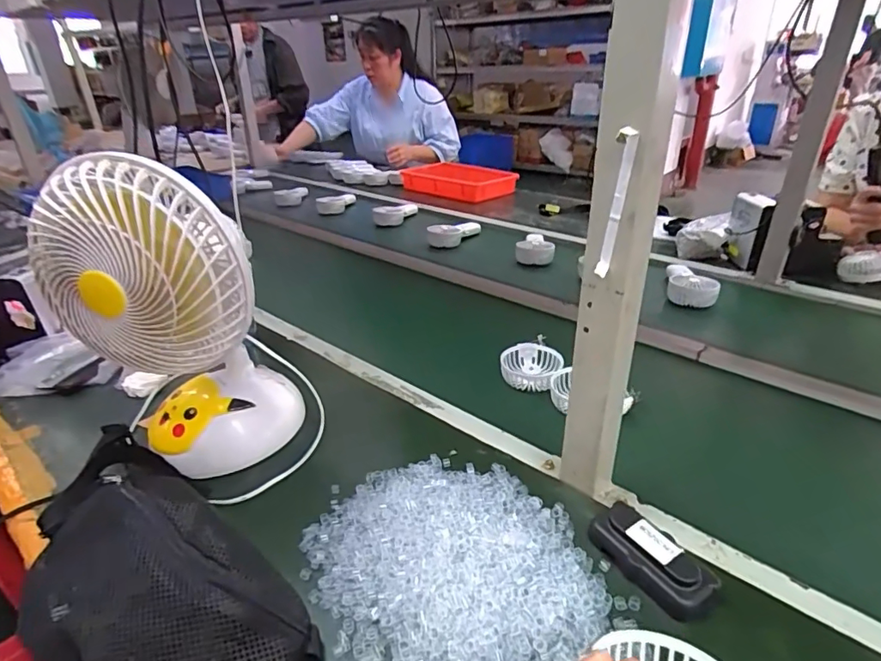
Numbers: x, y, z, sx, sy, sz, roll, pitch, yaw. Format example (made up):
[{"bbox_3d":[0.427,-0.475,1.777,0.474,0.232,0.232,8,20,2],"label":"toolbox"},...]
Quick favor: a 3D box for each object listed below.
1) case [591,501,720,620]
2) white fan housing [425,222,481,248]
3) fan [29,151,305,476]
[{"bbox_3d":[0.180,0.193,0.449,0.046,0.022,0.105,-18,32,-29],"label":"case"},{"bbox_3d":[0.036,-0.260,1.370,0.080,0.047,0.169,19,33,33],"label":"white fan housing"},{"bbox_3d":[-0.271,-0.007,0.546,0.182,0.324,0.139,1,28,4],"label":"fan"}]

